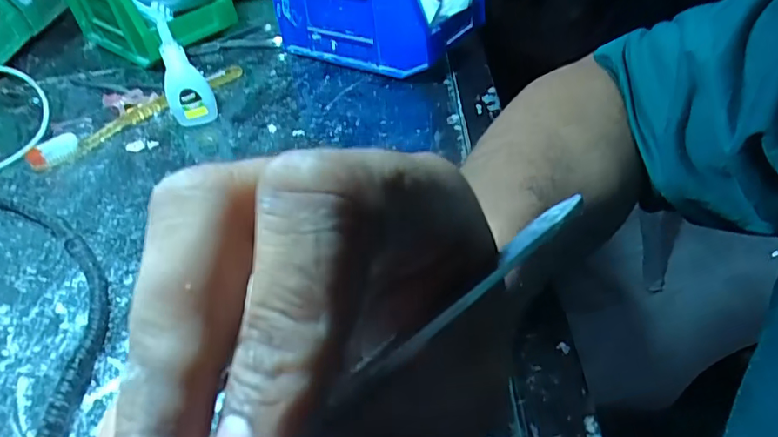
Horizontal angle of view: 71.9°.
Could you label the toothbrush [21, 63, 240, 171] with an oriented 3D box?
[{"bbox_3d":[-0.209,-0.093,0.459,0.192,0.021,0.028,-33,48,-27],"label":"toothbrush"}]

